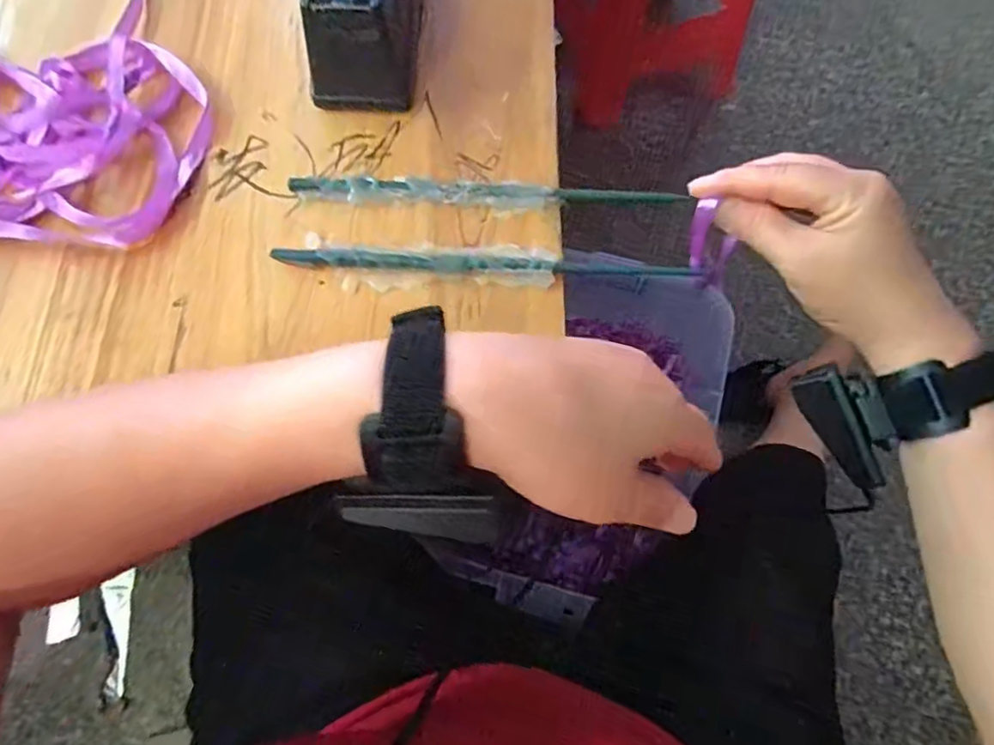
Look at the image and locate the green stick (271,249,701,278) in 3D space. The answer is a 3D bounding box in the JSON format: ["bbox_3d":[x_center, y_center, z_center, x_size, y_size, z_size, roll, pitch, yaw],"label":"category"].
[{"bbox_3d":[-0.005,-0.061,0.330,0.226,0.008,0.008,2,68,0],"label":"green stick"}]

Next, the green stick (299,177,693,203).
[{"bbox_3d":[-0.005,-0.106,0.351,0.224,0.005,0.012,2,68,-2],"label":"green stick"}]

